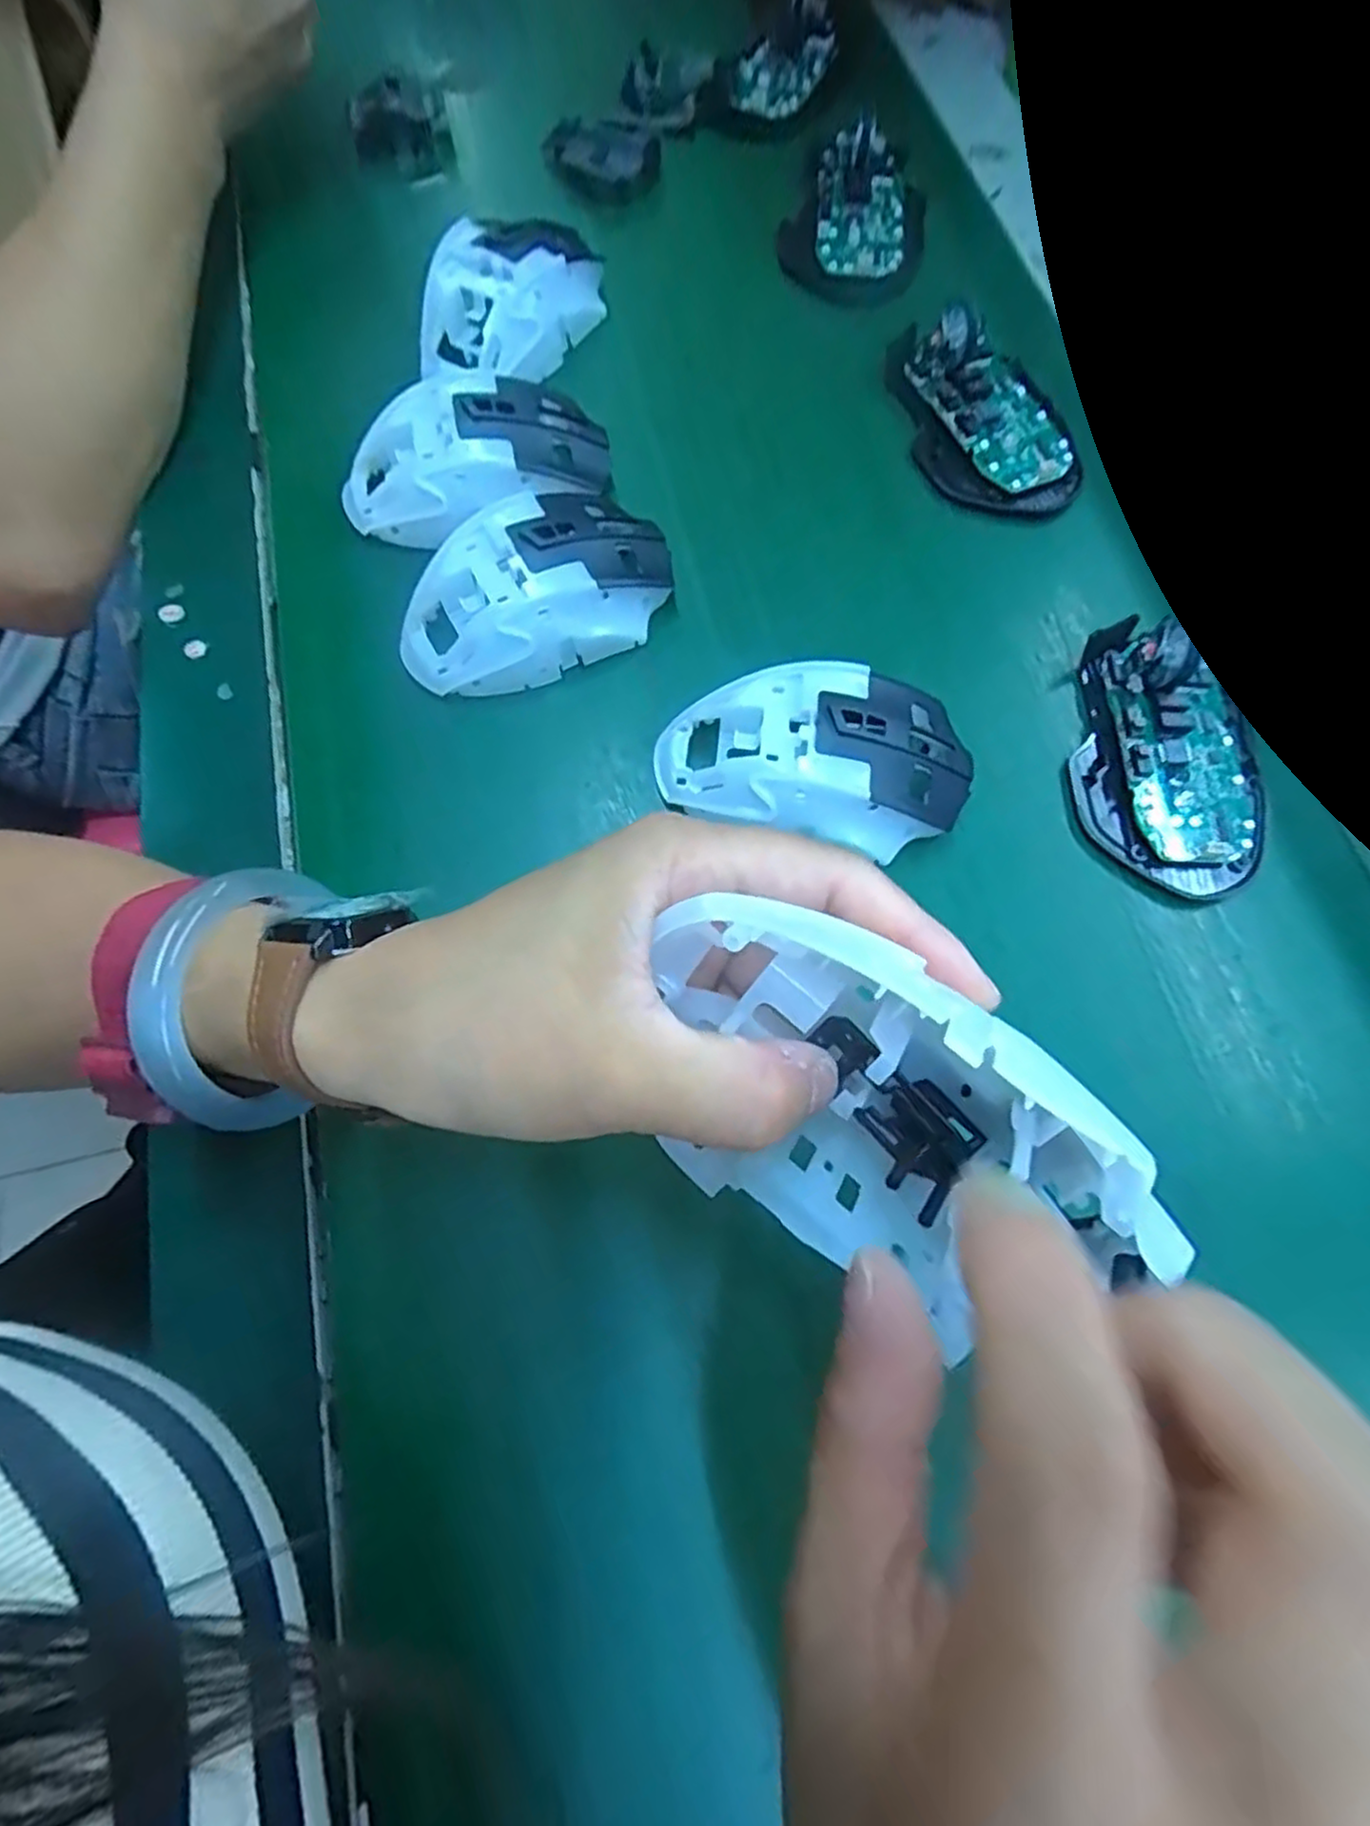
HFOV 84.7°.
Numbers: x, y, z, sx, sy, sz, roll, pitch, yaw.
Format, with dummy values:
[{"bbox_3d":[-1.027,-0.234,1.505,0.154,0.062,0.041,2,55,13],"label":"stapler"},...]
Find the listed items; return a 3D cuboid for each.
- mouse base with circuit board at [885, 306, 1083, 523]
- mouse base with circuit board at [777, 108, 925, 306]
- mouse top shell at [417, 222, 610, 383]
[{"bbox_3d":[0.142,-0.236,0.351,0.068,0.022,0.110,-11,72,-3],"label":"mouse base with circuit board"},{"bbox_3d":[0.090,-0.370,0.393,0.073,0.023,0.097,10,72,3],"label":"mouse base with circuit board"},{"bbox_3d":[-0.086,-0.295,0.360,0.104,0.030,0.062,-43,77,-13],"label":"mouse top shell"}]

